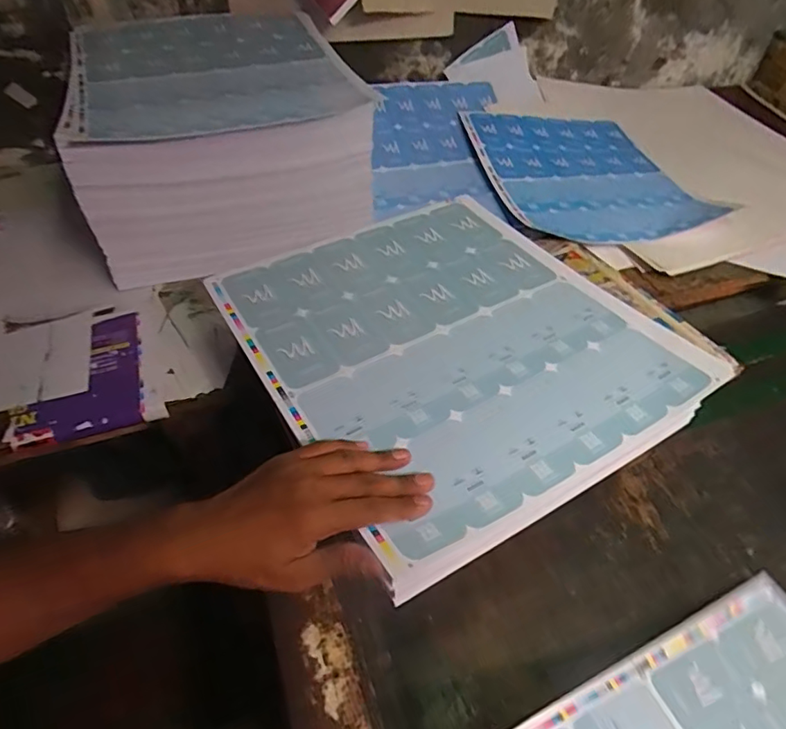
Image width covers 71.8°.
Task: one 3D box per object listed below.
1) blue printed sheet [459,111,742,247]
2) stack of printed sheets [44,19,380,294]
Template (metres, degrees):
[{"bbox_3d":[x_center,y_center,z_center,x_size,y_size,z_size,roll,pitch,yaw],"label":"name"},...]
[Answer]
[{"bbox_3d":[0.333,-0.341,0.950,0.340,0.045,0.392,-14,50,-13],"label":"blue printed sheet"},{"bbox_3d":[-0.266,-0.340,0.821,0.365,0.209,0.388,-16,50,-15],"label":"stack of printed sheets"}]

